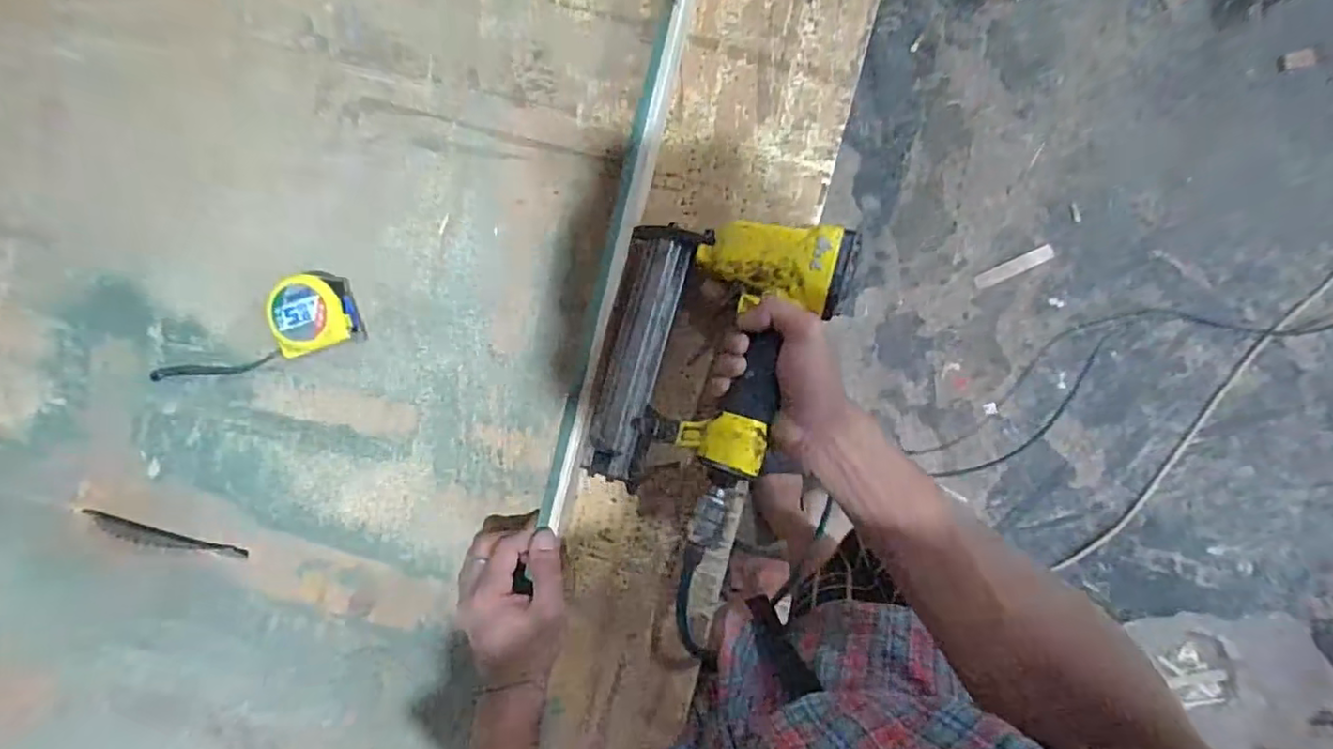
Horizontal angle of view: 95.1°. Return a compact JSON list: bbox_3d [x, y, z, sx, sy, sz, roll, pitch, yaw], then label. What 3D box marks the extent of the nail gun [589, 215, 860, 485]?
[{"bbox_3d":[0.044,-0.013,0.479,0.183,0.056,0.210,6,81,19],"label":"nail gun"}]

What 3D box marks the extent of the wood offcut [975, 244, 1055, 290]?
[{"bbox_3d":[0.730,-0.224,1.279,0.165,0.004,0.033,-25,91,6],"label":"wood offcut"}]

